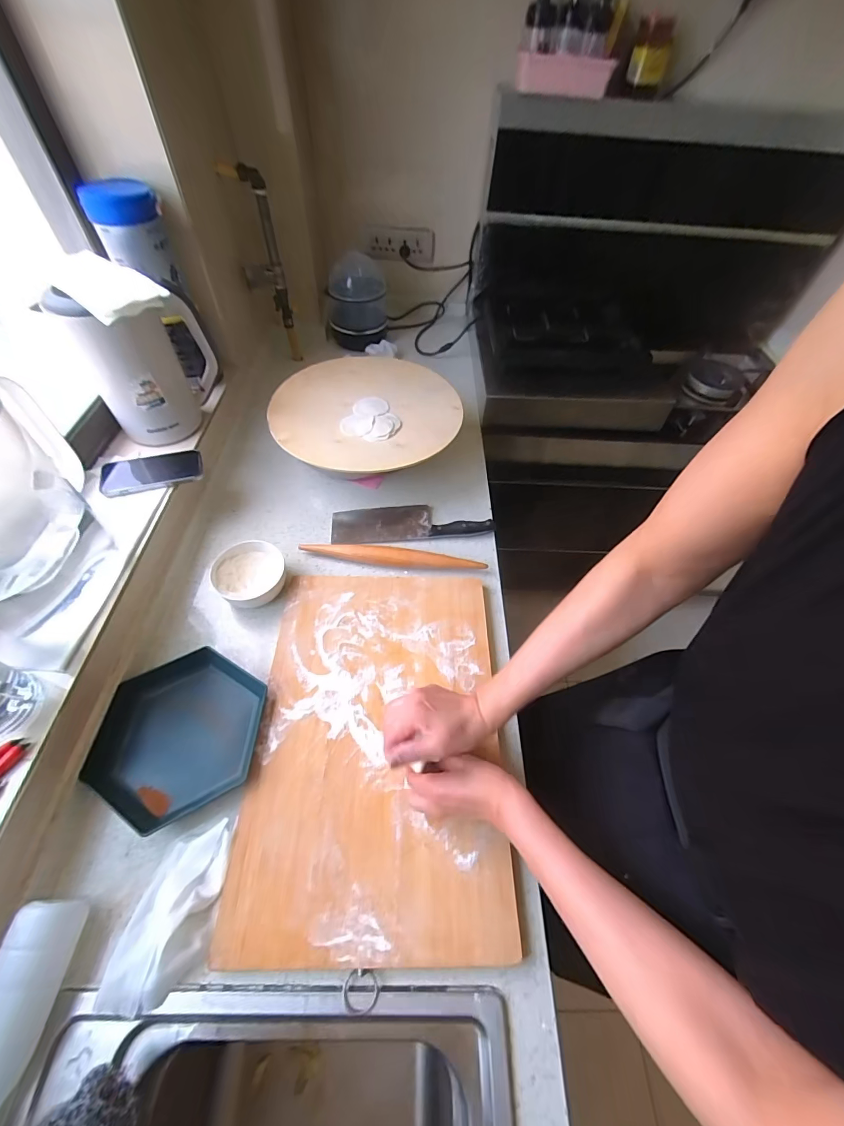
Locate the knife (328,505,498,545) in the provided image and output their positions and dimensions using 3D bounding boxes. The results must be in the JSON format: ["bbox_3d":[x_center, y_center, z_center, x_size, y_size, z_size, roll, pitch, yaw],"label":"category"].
[{"bbox_3d":[-0.021,-0.081,0.760,0.283,0.028,0.089,-4,55,-7],"label":"knife"}]

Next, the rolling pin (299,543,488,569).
[{"bbox_3d":[-0.051,-0.011,0.699,0.306,0.032,0.029,9,54,2],"label":"rolling pin"}]

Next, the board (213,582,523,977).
[{"bbox_3d":[-0.056,0.214,0.544,0.304,0.022,0.455,2,54,-3],"label":"board"}]

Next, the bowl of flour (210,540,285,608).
[{"bbox_3d":[-0.273,0.019,0.658,0.106,0.050,0.101,2,54,-3],"label":"bowl of flour"}]

